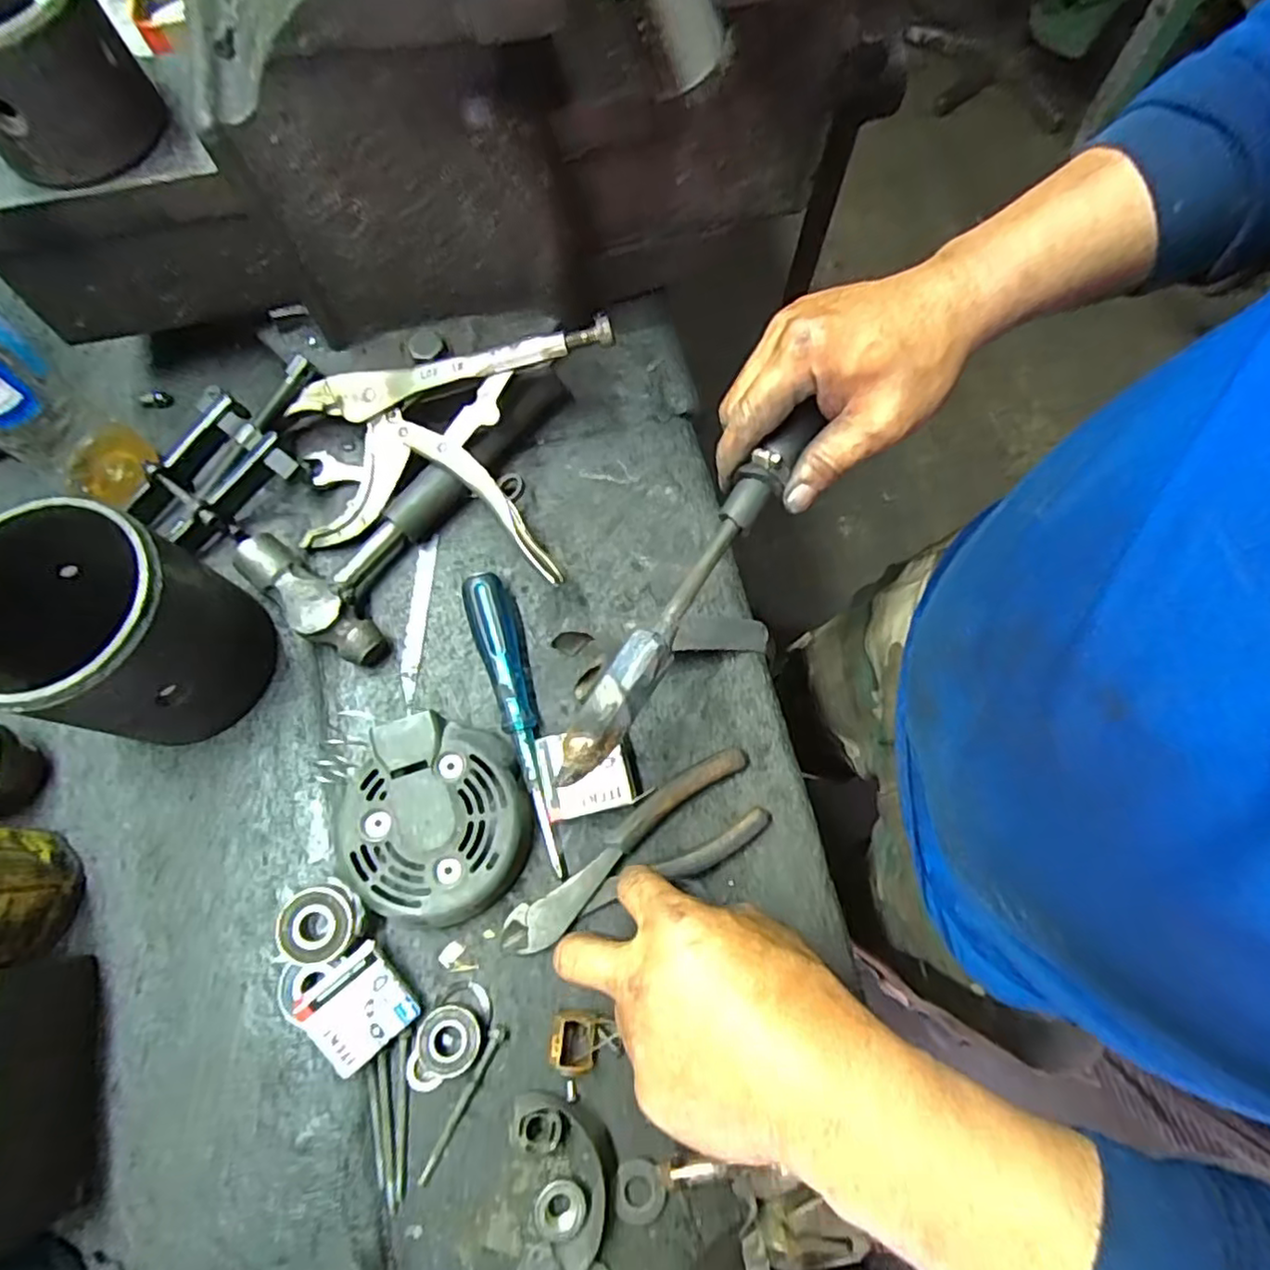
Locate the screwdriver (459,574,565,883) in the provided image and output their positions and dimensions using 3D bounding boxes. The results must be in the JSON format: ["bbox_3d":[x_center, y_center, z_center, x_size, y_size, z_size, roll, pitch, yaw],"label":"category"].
[{"bbox_3d":[-0.071,0.050,0.415,0.027,0.028,0.187,-19,74,-7],"label":"screwdriver"}]

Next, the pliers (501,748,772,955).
[{"bbox_3d":[0.001,0.135,0.397,0.174,0.015,0.055,-31,76,-10],"label":"pliers"}]

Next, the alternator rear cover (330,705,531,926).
[{"bbox_3d":[-0.120,0.108,0.394,0.104,0.031,0.115,-19,74,-7],"label":"alternator rear cover"}]

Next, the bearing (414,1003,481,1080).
[{"bbox_3d":[-0.103,0.224,0.367,0.035,0.013,0.034,0,73,-2],"label":"bearing"}]

